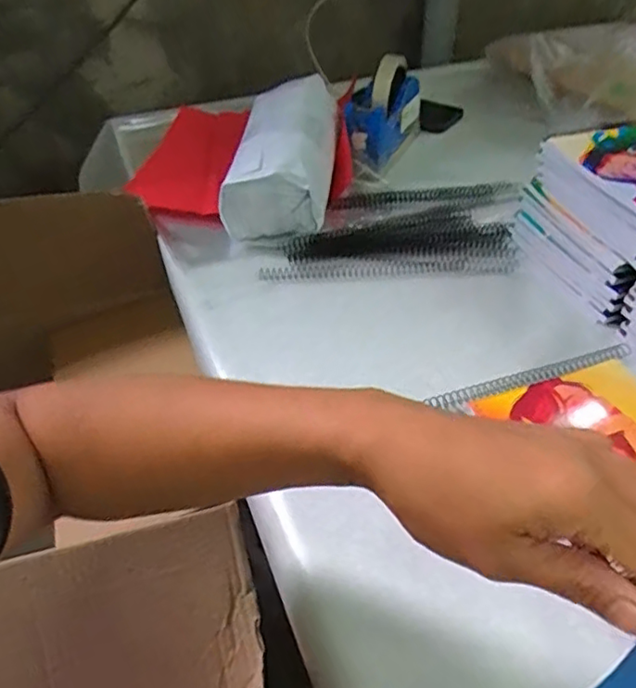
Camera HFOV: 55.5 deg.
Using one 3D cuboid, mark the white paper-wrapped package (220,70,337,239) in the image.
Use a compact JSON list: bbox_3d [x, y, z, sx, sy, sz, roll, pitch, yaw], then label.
[{"bbox_3d":[-0.034,-0.214,0.689,0.103,0.094,0.235,3,43,6],"label":"white paper-wrapped package"}]

